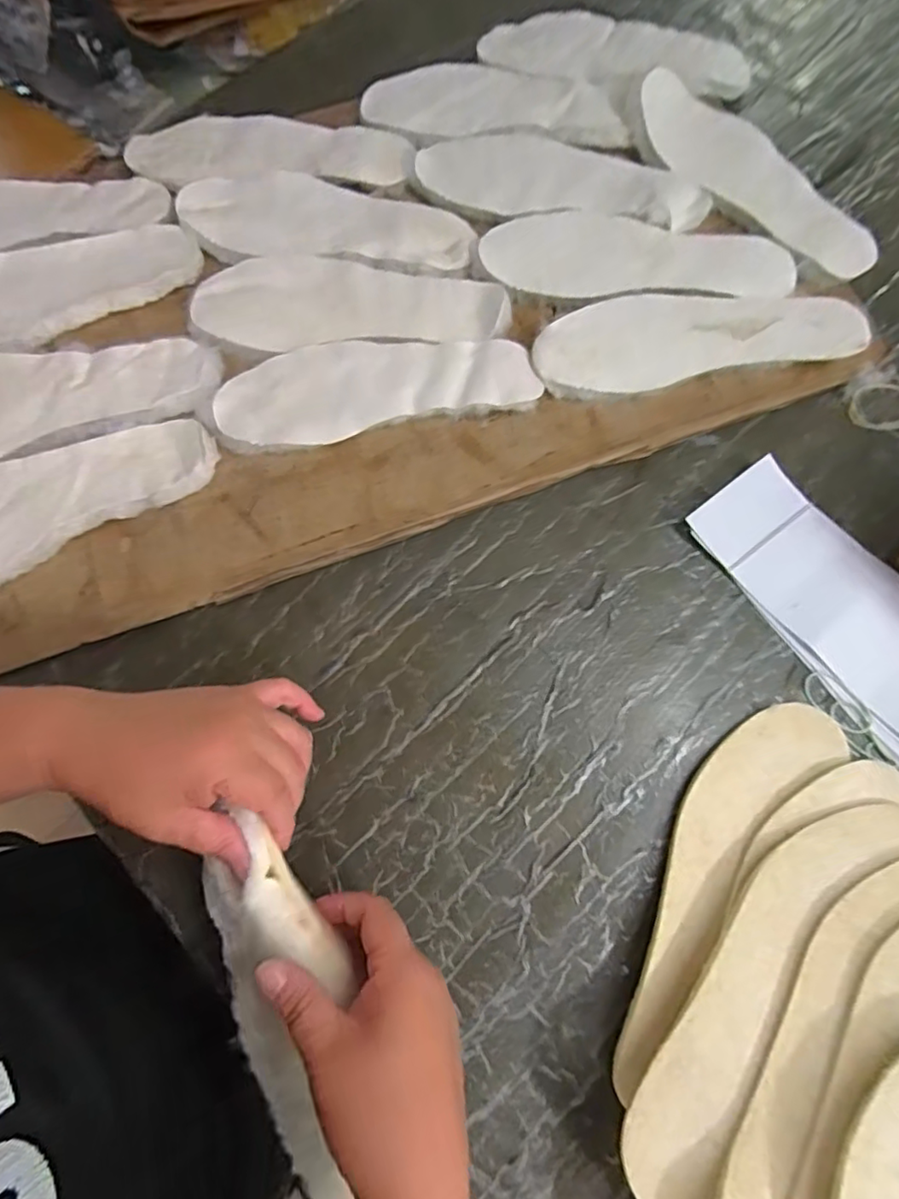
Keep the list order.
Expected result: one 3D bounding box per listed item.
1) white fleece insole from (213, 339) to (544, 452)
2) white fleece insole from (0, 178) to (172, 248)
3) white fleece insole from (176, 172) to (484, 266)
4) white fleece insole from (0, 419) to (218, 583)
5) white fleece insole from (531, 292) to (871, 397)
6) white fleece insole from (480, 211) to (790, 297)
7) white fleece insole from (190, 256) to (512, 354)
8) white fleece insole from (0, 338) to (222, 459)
[{"bbox_3d":[-0.062,-0.183,0.483,0.261,0.009,0.089,-10,74,-3],"label":"white fleece insole"},{"bbox_3d":[-0.402,-0.356,0.539,0.270,0.008,0.098,-9,74,-3],"label":"white fleece insole"},{"bbox_3d":[-0.112,-0.355,0.536,0.261,0.013,0.097,3,73,1],"label":"white fleece insole"},{"bbox_3d":[-0.320,-0.075,0.453,0.270,0.006,0.096,-24,75,-7],"label":"white fleece insole"},{"bbox_3d":[0.204,-0.225,0.488,0.261,0.012,0.087,-8,77,0],"label":"white fleece insole"},{"bbox_3d":[0.164,-0.304,0.512,0.264,0.011,0.085,3,74,1],"label":"white fleece insole"},{"bbox_3d":[-0.087,-0.266,0.513,0.267,0.012,0.096,-2,73,-1],"label":"white fleece insole"},{"bbox_3d":[-0.336,-0.170,0.484,0.274,0.010,0.090,-15,74,-4],"label":"white fleece insole"}]

